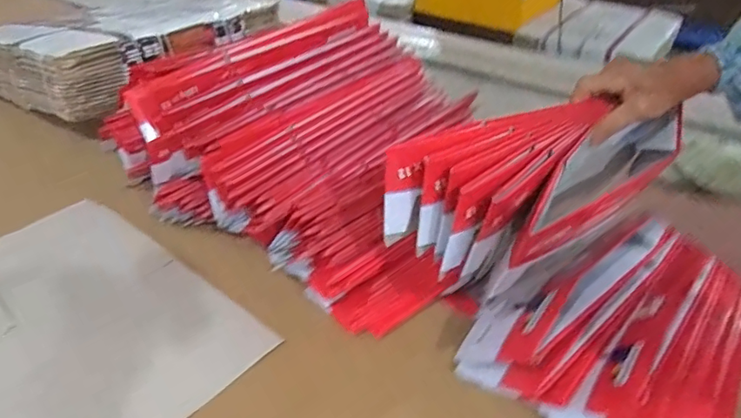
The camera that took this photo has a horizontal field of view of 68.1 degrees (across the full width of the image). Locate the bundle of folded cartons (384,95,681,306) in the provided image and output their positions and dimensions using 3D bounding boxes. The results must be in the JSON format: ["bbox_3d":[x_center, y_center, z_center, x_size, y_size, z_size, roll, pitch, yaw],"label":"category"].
[{"bbox_3d":[0.178,-0.037,0.548,0.318,0.099,0.141,-26,43,-31],"label":"bundle of folded cartons"}]

